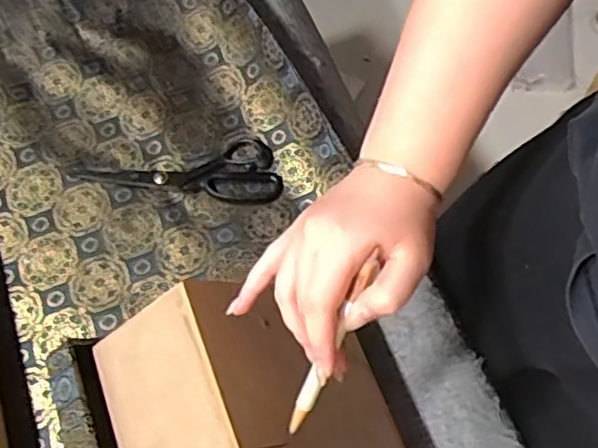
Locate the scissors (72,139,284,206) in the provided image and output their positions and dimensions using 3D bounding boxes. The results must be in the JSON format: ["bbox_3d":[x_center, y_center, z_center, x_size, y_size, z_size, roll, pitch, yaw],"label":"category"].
[{"bbox_3d":[-0.140,-0.049,0.740,0.230,0.014,0.084,-11,67,-2],"label":"scissors"}]

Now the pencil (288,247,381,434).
[{"bbox_3d":[0.020,0.079,0.410,0.013,0.009,0.129,28,104,14],"label":"pencil"}]

